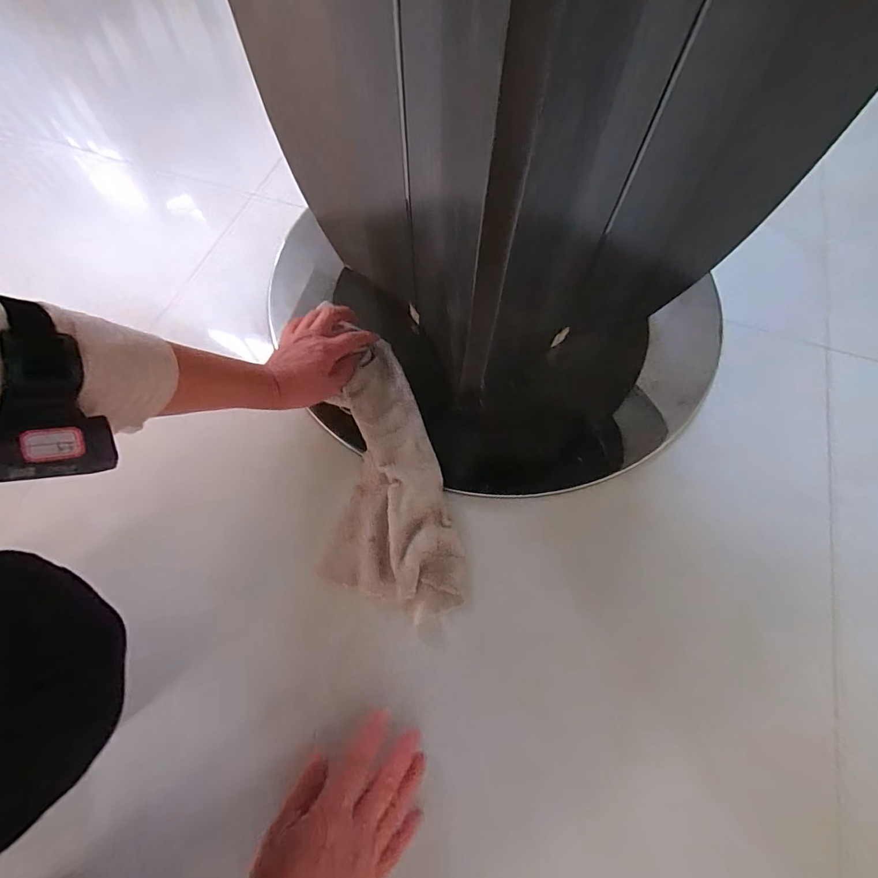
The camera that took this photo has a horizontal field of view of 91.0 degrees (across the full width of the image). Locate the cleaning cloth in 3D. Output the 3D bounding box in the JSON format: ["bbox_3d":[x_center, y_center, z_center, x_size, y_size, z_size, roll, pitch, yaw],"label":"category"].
[{"bbox_3d":[-0.058,0.037,0.437,0.125,0.036,0.274,-10,73,-5],"label":"cleaning cloth"}]

